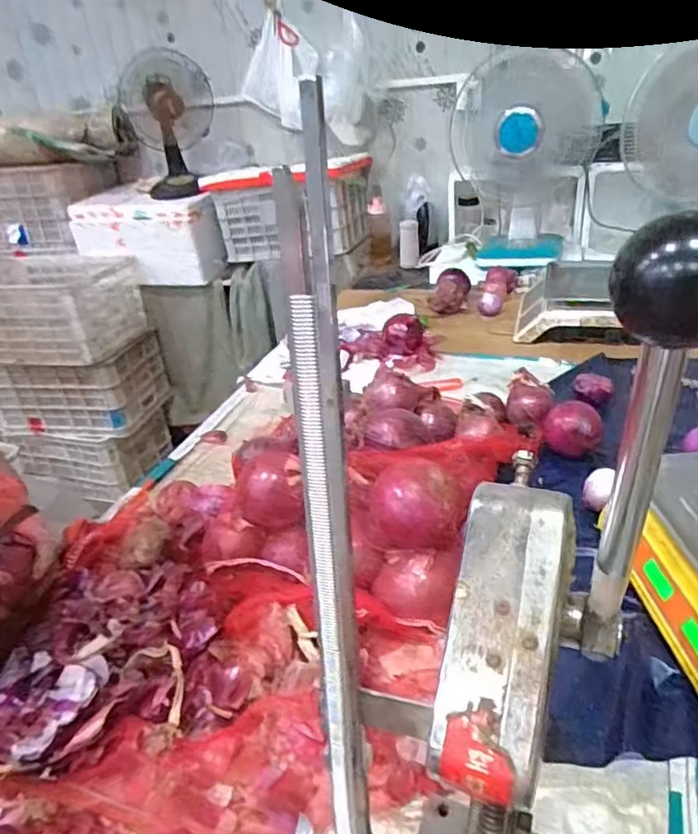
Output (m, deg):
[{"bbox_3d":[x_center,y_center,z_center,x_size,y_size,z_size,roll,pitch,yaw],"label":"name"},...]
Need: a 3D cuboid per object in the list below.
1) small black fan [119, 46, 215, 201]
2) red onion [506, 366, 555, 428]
[{"bbox_3d":[-0.497,-0.810,1.675,0.248,0.359,0.242,-12,30,-9],"label":"small black fan"},{"bbox_3d":[0.310,-0.026,1.011,0.073,0.072,0.088,5,32,20],"label":"red onion"}]

